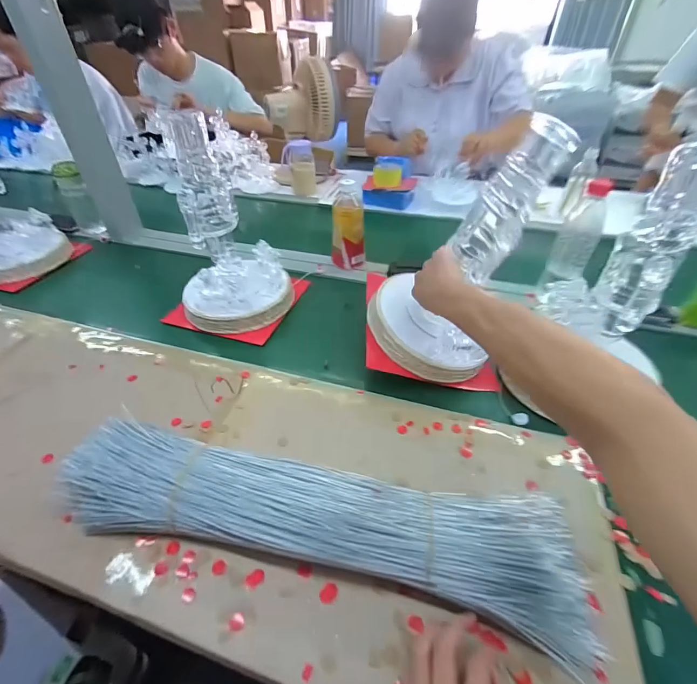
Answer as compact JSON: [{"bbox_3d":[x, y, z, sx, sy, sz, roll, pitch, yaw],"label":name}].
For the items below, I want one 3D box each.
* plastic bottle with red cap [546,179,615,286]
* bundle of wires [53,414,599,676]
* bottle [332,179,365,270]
[{"bbox_3d":[0.409,-0.200,0.659,0.061,0.169,0.057,-12,44,-11],"label":"plastic bottle with red cap"},{"bbox_3d":[-0.045,0.187,0.388,0.564,0.069,0.119,8,44,11],"label":"bundle of wires"},{"bbox_3d":[0.004,-0.241,0.789,0.066,0.179,0.060,-34,51,-30],"label":"bottle"}]

